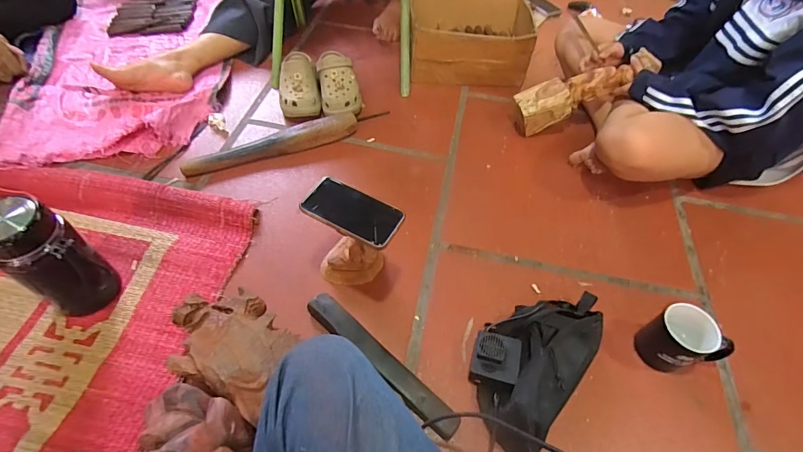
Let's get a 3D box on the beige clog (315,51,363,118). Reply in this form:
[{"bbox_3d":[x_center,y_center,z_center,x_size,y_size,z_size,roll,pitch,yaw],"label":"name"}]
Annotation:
[{"bbox_3d":[-0.160,-0.361,1.009,0.103,0.106,0.223,-7,54,-9],"label":"beige clog"}]

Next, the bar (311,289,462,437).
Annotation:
[{"bbox_3d":[-0.036,0.216,0.638,0.304,0.039,0.042,38,65,21],"label":"bar"}]

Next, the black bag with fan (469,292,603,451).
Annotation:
[{"bbox_3d":[0.205,0.204,0.626,0.159,0.077,0.310,29,58,17],"label":"black bag with fan"}]

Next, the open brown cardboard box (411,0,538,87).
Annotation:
[{"bbox_3d":[0.186,-0.516,1.114,0.320,0.163,0.256,2,54,-2],"label":"open brown cardboard box"}]

